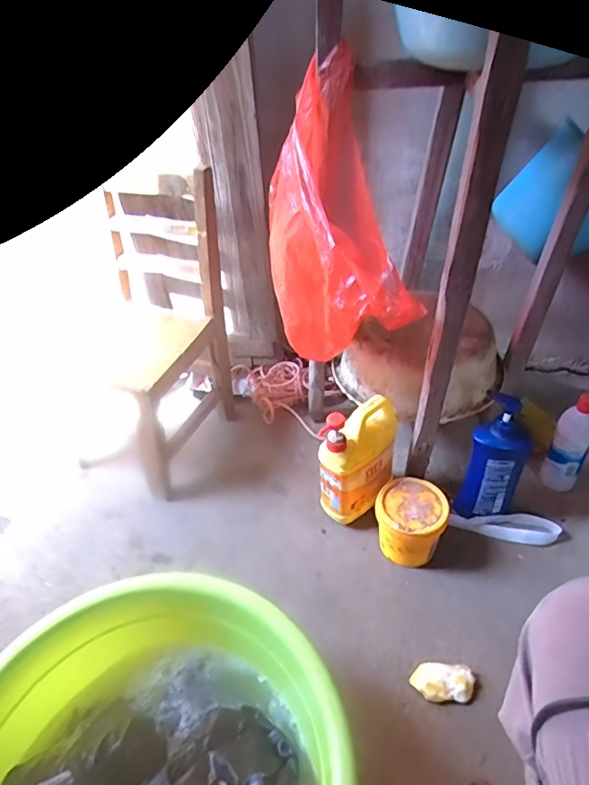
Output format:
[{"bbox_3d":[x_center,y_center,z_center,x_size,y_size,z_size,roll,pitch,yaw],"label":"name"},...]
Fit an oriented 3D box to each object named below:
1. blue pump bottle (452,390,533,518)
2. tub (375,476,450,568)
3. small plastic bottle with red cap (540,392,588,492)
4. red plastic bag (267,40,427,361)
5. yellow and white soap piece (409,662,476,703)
[{"bbox_3d":[0.328,0.114,0.821,0.086,0.245,0.055,18,44,25],"label":"blue pump bottle"},{"bbox_3d":[0.193,0.215,0.834,0.107,0.102,0.112,-2,39,2],"label":"tub"},{"bbox_3d":[0.479,0.085,0.869,0.058,0.200,0.049,23,46,29],"label":"small plastic bottle with red cap"},{"bbox_3d":[0.059,-0.222,0.709,0.131,0.372,0.270,-16,40,-13],"label":"red plastic bag"},{"bbox_3d":[0.203,0.396,0.686,0.083,0.013,0.048,2,39,7],"label":"yellow and white soap piece"}]

